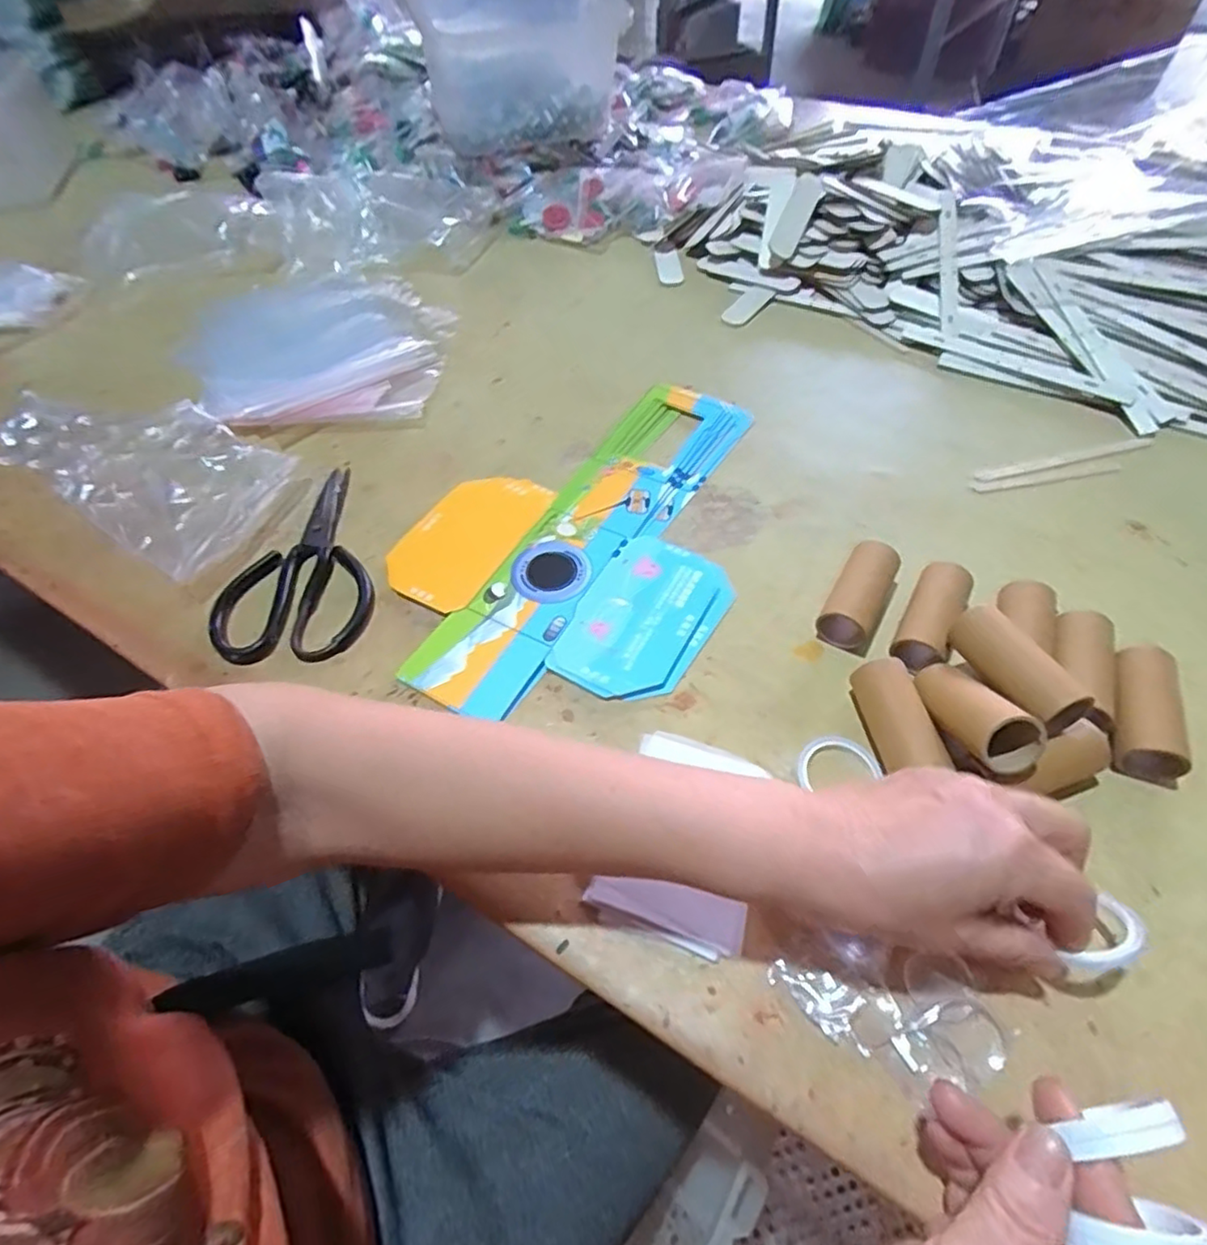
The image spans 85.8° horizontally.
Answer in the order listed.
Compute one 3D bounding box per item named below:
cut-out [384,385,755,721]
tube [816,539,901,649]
[{"bbox_3d":[-0.005,-0.071,0.485,0.225,0.011,0.340,26,58,20],"label":"cut-out"},{"bbox_3d":[0.169,-0.018,0.428,0.030,0.027,0.077,26,58,21],"label":"tube"}]

